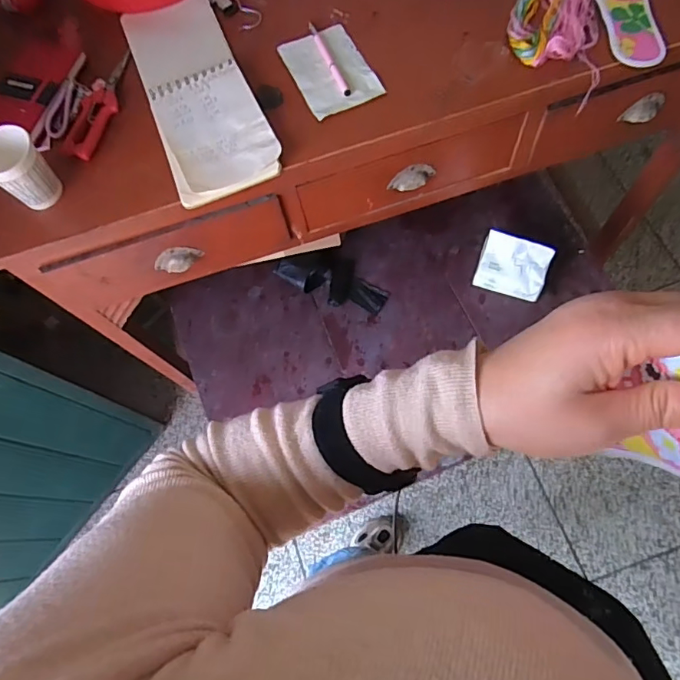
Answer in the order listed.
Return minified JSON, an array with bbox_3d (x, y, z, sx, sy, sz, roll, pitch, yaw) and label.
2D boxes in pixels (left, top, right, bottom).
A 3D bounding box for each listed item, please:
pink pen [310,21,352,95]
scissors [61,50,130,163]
[{"bbox_3d":[-0.017,-0.396,0.719,0.014,0.012,0.148,-23,66,-7],"label":"pink pen"},{"bbox_3d":[-0.338,-0.334,0.730,0.049,0.022,0.184,15,67,10],"label":"scissors"}]

